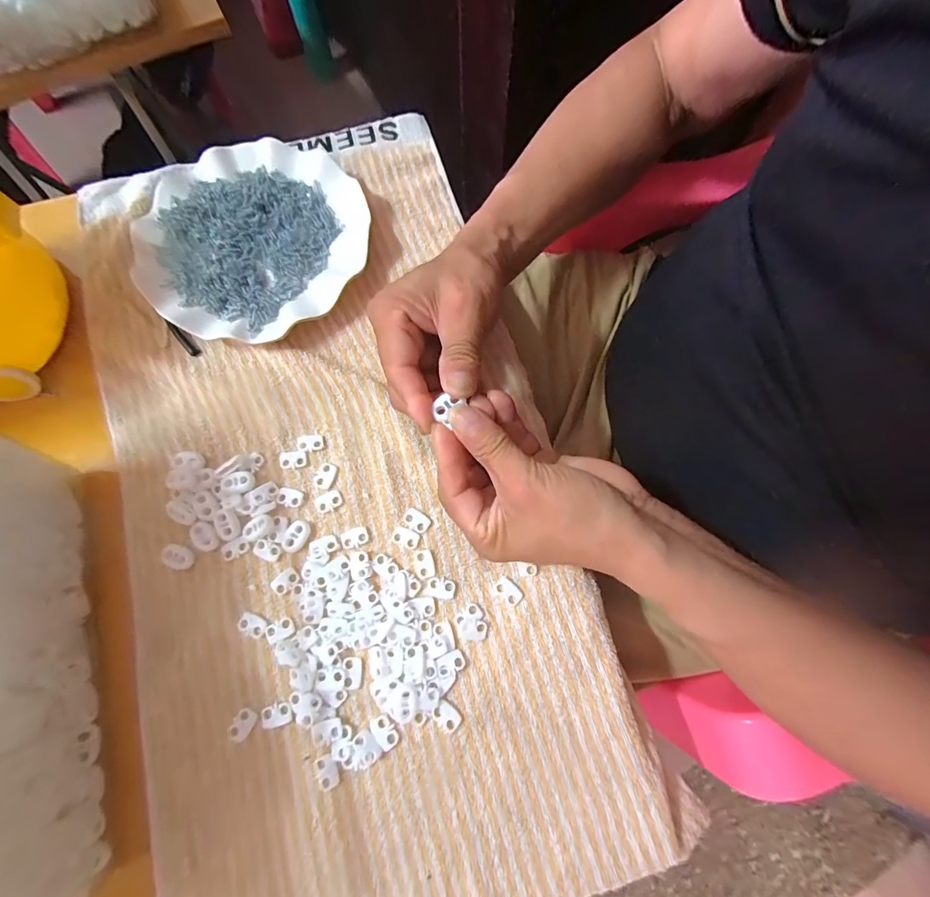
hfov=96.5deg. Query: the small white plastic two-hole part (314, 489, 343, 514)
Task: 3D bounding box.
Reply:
[{"bbox_3d":[-0.097,0.037,0.294,0.018,0.004,0.013,-26,76,-7],"label":"small white plastic two-hole part"}]

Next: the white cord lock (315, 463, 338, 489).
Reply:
[{"bbox_3d":[-0.100,0.019,0.299,0.014,0.004,0.018,14,75,3],"label":"white cord lock"}]

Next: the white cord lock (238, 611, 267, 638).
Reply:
[{"bbox_3d":[-0.141,0.116,0.274,0.019,0.004,0.012,20,76,5],"label":"white cord lock"}]

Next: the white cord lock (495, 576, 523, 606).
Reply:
[{"bbox_3d":[0.030,0.095,0.277,0.012,0.004,0.018,-44,79,-11],"label":"white cord lock"}]

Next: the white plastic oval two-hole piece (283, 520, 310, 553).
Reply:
[{"bbox_3d":[-0.116,0.061,0.287,0.015,0.005,0.022,24,76,6],"label":"white plastic oval two-hole piece"}]

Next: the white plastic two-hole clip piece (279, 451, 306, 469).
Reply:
[{"bbox_3d":[-0.126,0.008,0.302,0.019,0.004,0.012,-8,75,-2],"label":"white plastic two-hole clip piece"}]

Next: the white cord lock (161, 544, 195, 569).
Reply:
[{"bbox_3d":[-0.196,0.074,0.283,0.021,0.006,0.013,24,76,6],"label":"white cord lock"}]

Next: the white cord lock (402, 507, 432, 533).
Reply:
[{"bbox_3d":[-0.034,0.050,0.289,0.020,0.004,0.013,32,77,8],"label":"white cord lock"}]

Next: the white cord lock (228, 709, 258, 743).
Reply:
[{"bbox_3d":[-0.138,0.172,0.257,0.013,0.004,0.017,22,76,6],"label":"white cord lock"}]

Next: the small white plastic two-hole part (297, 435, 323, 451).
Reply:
[{"bbox_3d":[-0.115,-0.004,0.306,0.018,0.004,0.012,-10,75,-3],"label":"small white plastic two-hole part"}]

